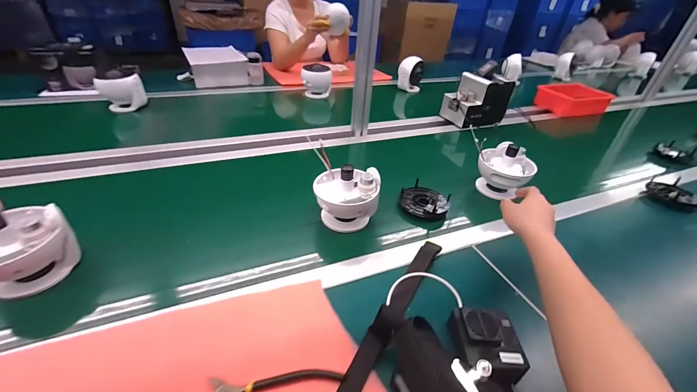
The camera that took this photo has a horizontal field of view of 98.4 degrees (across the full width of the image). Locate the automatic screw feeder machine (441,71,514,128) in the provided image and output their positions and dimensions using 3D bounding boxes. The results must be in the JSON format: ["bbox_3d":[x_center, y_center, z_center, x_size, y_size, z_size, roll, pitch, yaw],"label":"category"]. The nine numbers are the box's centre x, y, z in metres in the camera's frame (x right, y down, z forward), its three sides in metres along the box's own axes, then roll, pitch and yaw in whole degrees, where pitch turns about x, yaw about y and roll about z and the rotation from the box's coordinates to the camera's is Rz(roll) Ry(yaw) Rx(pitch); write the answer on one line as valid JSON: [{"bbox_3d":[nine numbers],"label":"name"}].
[{"bbox_3d":[0.431,-0.323,1.014,0.194,0.141,0.121,-6,37,-14],"label":"automatic screw feeder machine"}]

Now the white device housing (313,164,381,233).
[{"bbox_3d":[-0.003,-0.001,0.560,0.117,0.104,0.092,9,36,6],"label":"white device housing"}]

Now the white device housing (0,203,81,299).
[{"bbox_3d":[-0.454,0.071,0.410,0.105,0.091,0.119,25,40,26],"label":"white device housing"}]

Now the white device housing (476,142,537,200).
[{"bbox_3d":[0.351,-0.057,0.682,0.112,0.111,0.106,21,36,23],"label":"white device housing"}]

